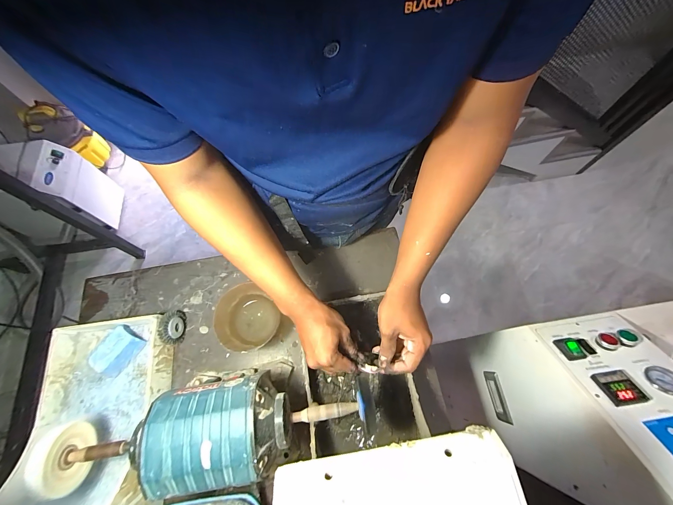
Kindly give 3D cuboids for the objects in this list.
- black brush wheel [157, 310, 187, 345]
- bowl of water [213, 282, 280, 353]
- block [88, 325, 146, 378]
[{"bbox_3d":[-0.323,0.146,0.561,0.025,0.063,0.066,3,69,1],"label":"black brush wheel"},{"bbox_3d":[-0.171,0.131,0.553,0.112,0.085,0.107,0,69,0],"label":"bowl of water"},{"bbox_3d":[-0.424,0.191,0.546,0.057,0.043,0.090,24,71,9],"label":"block"}]

